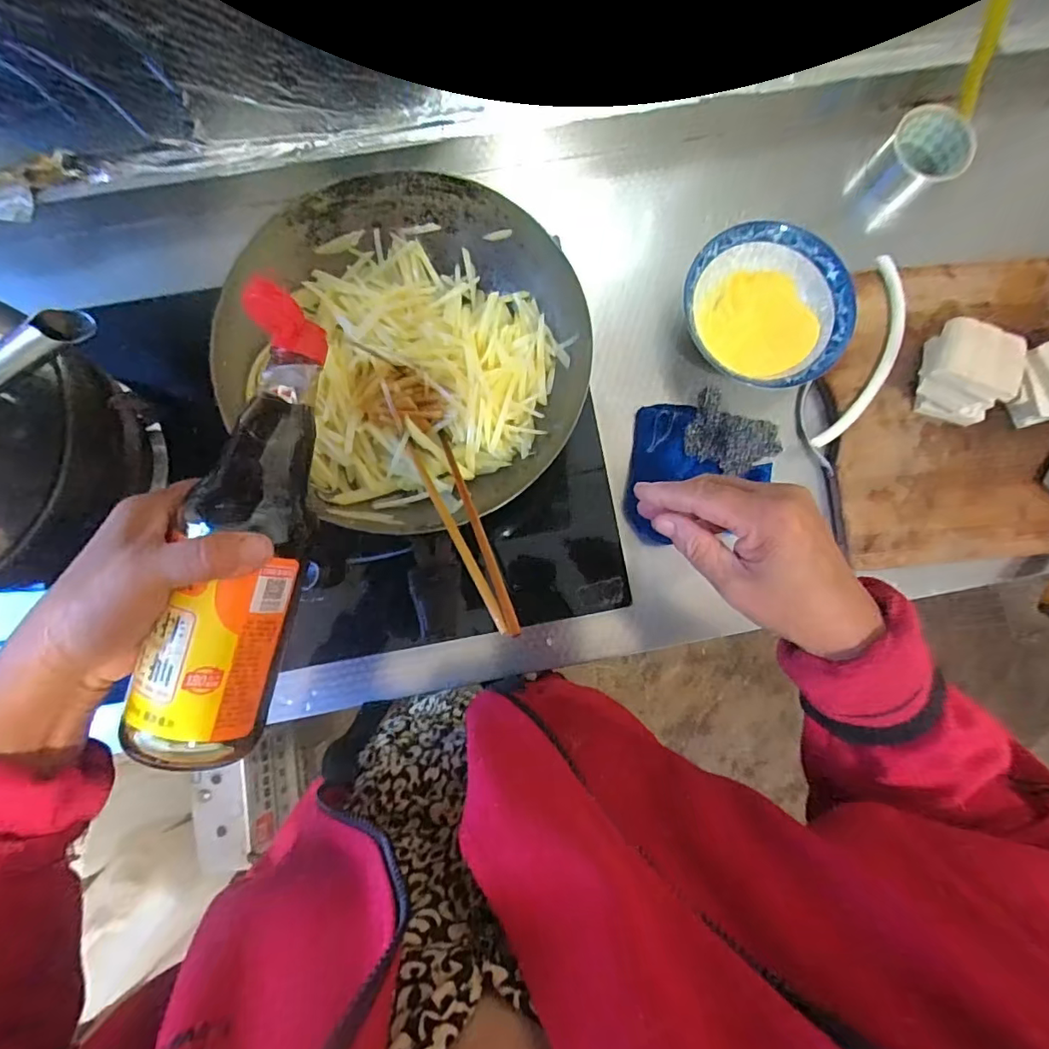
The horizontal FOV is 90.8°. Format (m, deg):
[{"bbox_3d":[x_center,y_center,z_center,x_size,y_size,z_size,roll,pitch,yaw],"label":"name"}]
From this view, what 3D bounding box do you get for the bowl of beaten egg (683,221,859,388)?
[{"bbox_3d":[0.261,-0.233,0.574,0.171,0.053,0.171,0,84,0],"label":"bowl of beaten egg"}]

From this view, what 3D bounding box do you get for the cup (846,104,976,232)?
[{"bbox_3d":[0.468,-0.431,0.633,0.079,0.099,0.089,-43,86,-4],"label":"cup"}]

